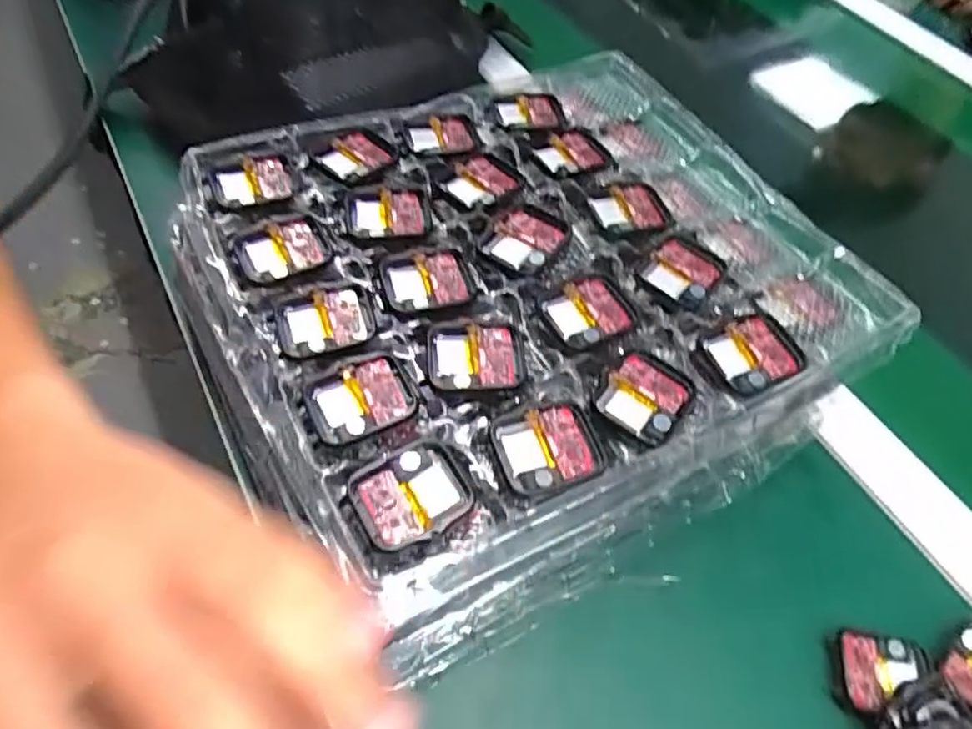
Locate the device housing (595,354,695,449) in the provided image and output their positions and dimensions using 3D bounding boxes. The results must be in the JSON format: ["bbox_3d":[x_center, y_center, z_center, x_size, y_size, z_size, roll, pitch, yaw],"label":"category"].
[{"bbox_3d":[0.070,0.015,0.290,0.034,0.005,0.040,33,57,17],"label":"device housing"}]

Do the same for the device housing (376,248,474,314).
[{"bbox_3d":[-0.028,-0.039,0.318,0.041,0.007,0.035,-6,55,-11],"label":"device housing"}]

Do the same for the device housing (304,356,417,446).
[{"bbox_3d":[-0.052,0.016,0.281,0.043,0.008,0.033,-16,57,-17],"label":"device housing"}]

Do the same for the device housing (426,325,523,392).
[{"bbox_3d":[-0.005,0.000,0.298,0.040,0.015,0.034,-1,54,-7],"label":"device housing"}]

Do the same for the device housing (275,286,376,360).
[{"bbox_3d":[-0.073,-0.018,0.303,0.043,0.008,0.035,-12,56,-15],"label":"device housing"}]

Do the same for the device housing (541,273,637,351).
[{"bbox_3d":[0.048,-0.024,0.313,0.041,0.007,0.034,-22,59,-20],"label":"device housing"}]

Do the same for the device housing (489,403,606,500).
[{"bbox_3d":[0.026,0.035,0.271,0.044,0.007,0.036,-13,56,-15],"label":"device housing"}]

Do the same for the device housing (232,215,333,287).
[{"bbox_3d":[-0.098,-0.054,0.323,0.043,0.008,0.037,-21,58,-20],"label":"device housing"}]

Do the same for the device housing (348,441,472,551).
[{"bbox_3d":[-0.028,0.050,0.257,0.041,0.005,0.037,-21,58,-20],"label":"device housing"}]

